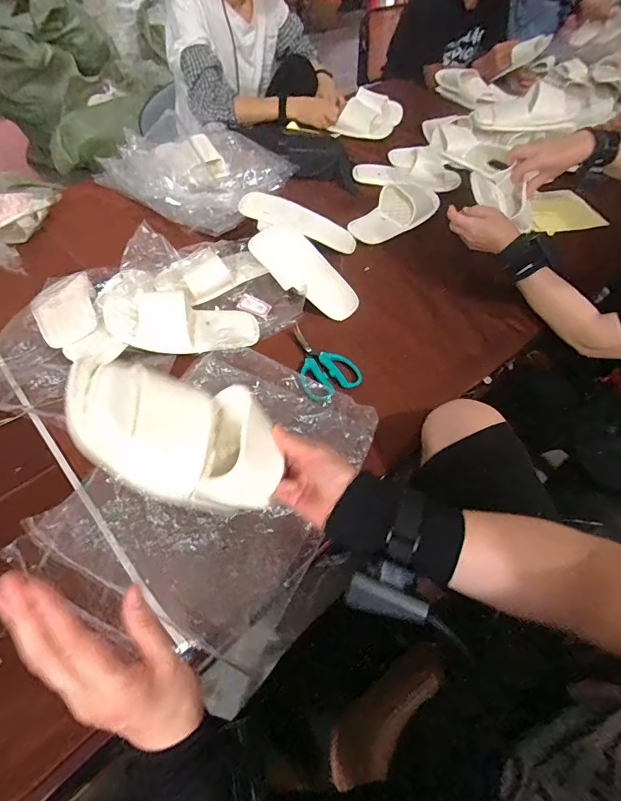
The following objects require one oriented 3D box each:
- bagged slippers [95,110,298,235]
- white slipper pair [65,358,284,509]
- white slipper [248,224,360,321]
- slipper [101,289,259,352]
[{"bbox_3d":[-0.256,-0.539,0.974,0.429,0.087,0.333,38,61,22],"label":"bagged slippers"},{"bbox_3d":[-0.111,0.029,0.373,0.072,0.203,0.096,-34,50,24],"label":"white slipper pair"},{"bbox_3d":[-0.006,-0.240,0.770,0.225,0.048,0.111,39,58,-6],"label":"white slipper"},{"bbox_3d":[-0.206,-0.127,0.678,0.245,0.049,0.100,3,51,-20],"label":"slipper"}]

